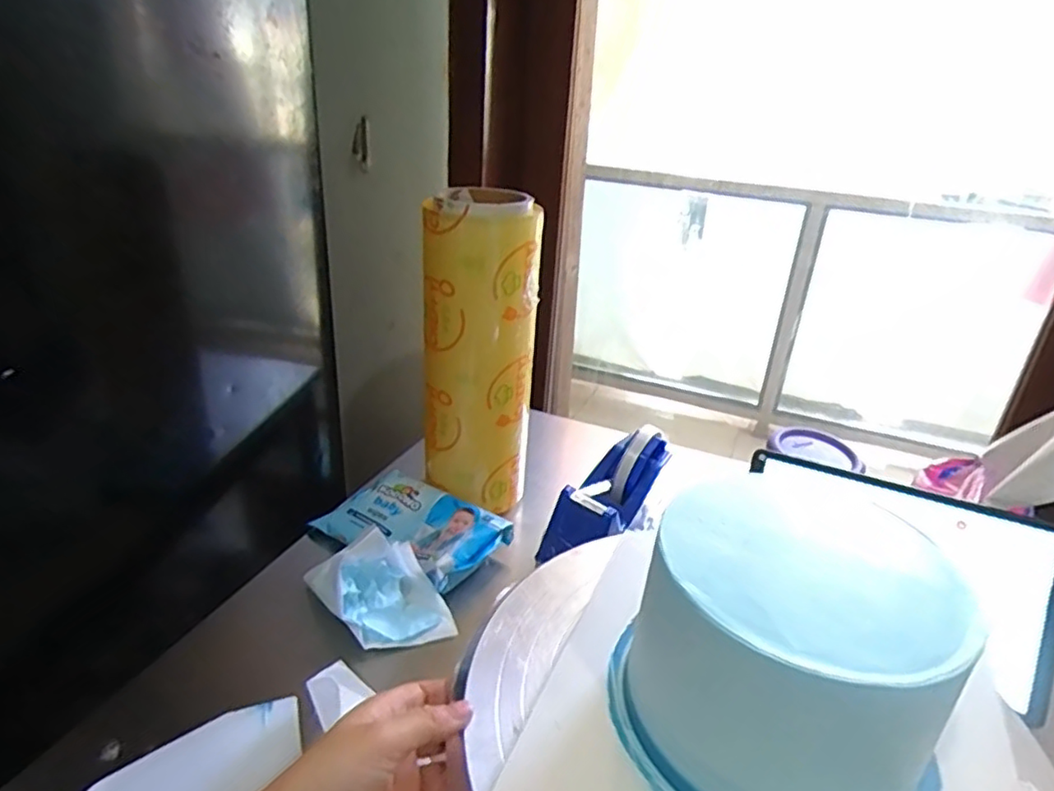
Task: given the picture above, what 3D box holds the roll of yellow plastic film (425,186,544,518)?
[{"bbox_3d":[-0.041,-0.040,0.627,0.092,0.293,0.084,3,27,-1],"label":"roll of yellow plastic film"}]

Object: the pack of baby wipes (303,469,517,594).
[{"bbox_3d":[-0.108,0.124,0.613,0.157,0.034,0.095,21,32,31],"label":"pack of baby wipes"}]

